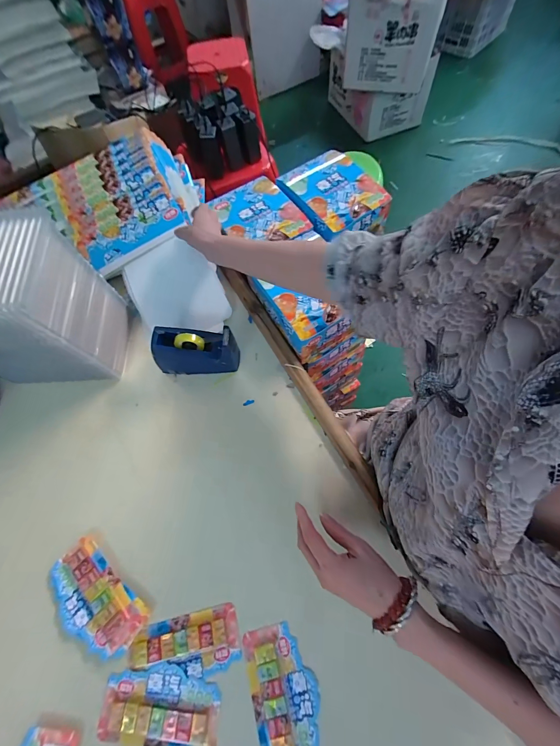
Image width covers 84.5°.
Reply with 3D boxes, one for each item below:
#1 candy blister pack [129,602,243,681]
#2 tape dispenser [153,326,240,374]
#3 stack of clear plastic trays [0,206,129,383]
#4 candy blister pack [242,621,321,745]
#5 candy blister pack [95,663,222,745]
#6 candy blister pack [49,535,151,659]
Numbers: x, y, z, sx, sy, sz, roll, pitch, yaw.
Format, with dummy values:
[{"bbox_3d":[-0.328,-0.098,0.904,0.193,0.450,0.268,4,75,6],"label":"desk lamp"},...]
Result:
[{"bbox_3d":[-0.123,0.355,0.397,0.136,0.010,0.068,-13,65,-4],"label":"candy blister pack"},{"bbox_3d":[-0.140,-0.036,0.522,0.140,0.083,0.045,0,65,2],"label":"tape dispenser"},{"bbox_3d":[-0.396,-0.093,0.473,0.208,0.234,0.159,-5,66,2],"label":"stack of clear plastic trays"},{"bbox_3d":[0.006,0.394,0.374,0.078,0.010,0.142,-14,65,-4],"label":"candy blister pack"},{"bbox_3d":[-0.146,0.410,0.380,0.144,0.009,0.074,4,65,4],"label":"candy blister pack"},{"bbox_3d":[-0.255,0.308,0.420,0.150,0.016,0.078,37,71,17],"label":"candy blister pack"}]

